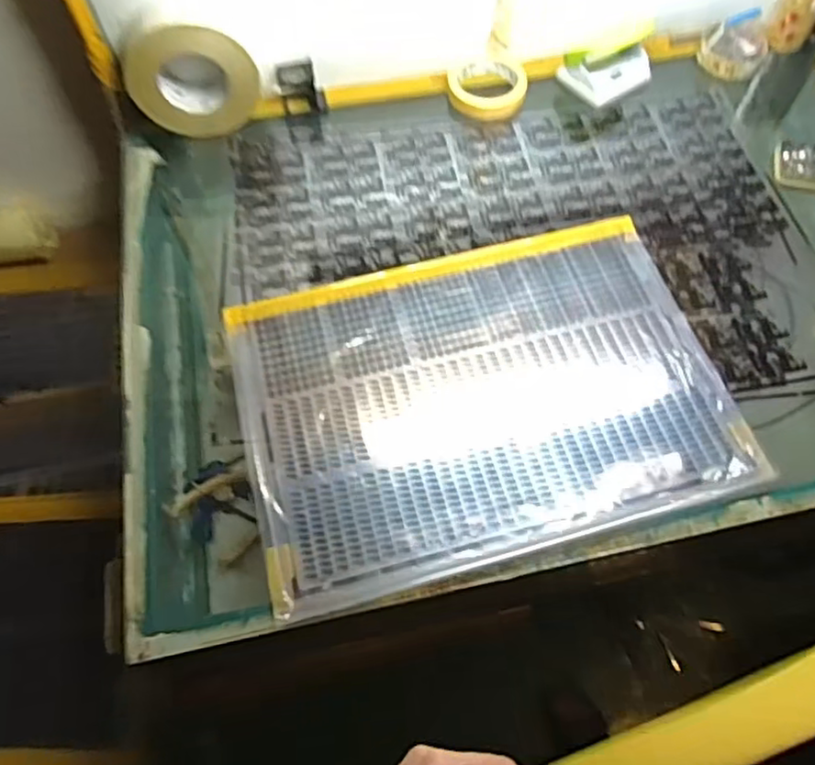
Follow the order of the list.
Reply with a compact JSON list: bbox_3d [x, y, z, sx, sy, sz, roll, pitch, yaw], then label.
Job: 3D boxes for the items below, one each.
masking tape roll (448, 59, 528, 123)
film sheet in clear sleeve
[{"bbox_3d":[0.101,-0.374,0.792,0.098,0.020,0.103,0,61,0],"label":"masking tape roll"},{"bbox_3d":[0.073,0.005,0.609,0.449,0.006,0.320,-14,62,-7],"label":"film sheet in clear sleeve"}]

